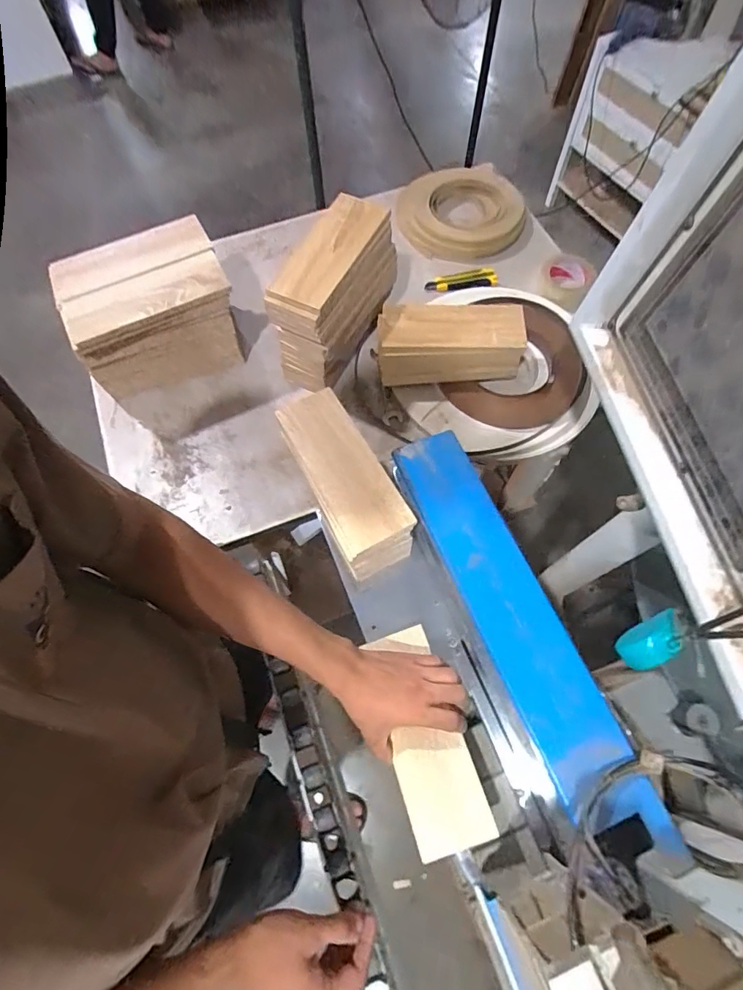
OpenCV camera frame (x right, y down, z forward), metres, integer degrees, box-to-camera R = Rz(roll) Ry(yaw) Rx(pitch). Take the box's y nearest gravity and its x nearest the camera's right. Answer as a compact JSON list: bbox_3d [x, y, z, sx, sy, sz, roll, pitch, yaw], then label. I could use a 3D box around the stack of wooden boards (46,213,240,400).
[{"bbox_3d":[-0.379,-0.308,0.831,0.263,0.190,0.176,-26,68,-10],"label":"stack of wooden boards"}]

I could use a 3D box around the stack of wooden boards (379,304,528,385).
[{"bbox_3d":[0.135,-0.265,0.836,0.245,0.119,0.101,-4,66,-1],"label":"stack of wooden boards"}]

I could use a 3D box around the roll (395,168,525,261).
[{"bbox_3d":[0.190,-0.605,1.002,0.269,0.062,0.234,11,67,6],"label":"roll"}]

